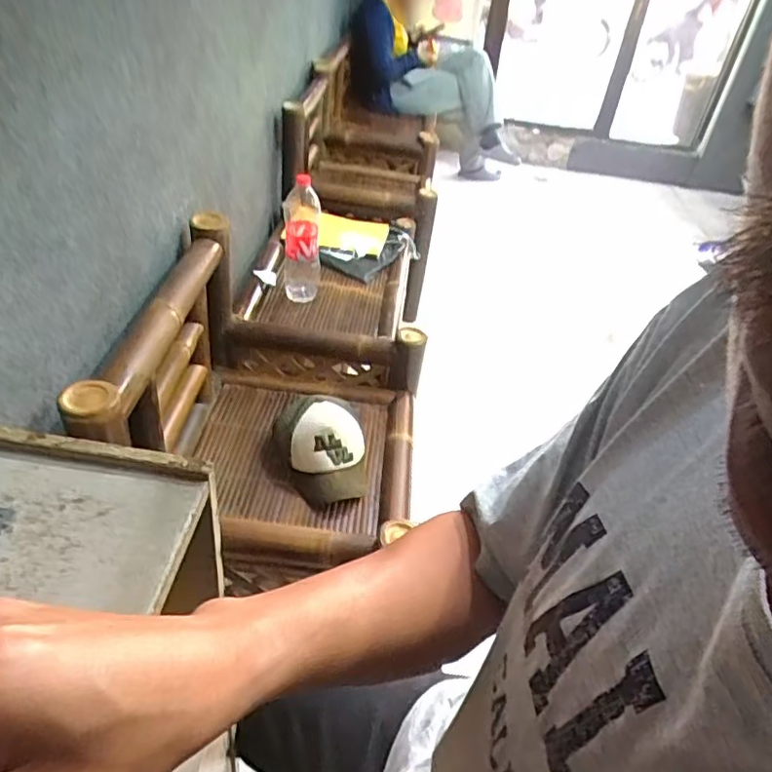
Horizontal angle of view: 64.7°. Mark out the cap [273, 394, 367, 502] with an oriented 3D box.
[{"bbox_3d":[-0.133,0.084,1.217,0.182,0.126,0.243,2,40,-7],"label":"cap"}]

